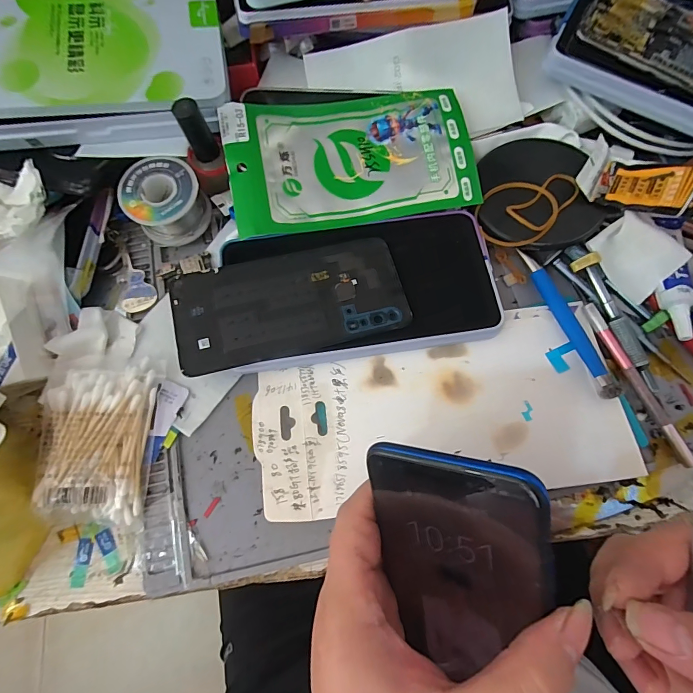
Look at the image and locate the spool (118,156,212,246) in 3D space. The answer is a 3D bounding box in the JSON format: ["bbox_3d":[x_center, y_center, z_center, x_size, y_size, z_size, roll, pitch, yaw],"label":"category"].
[{"bbox_3d":[-0.132,-0.105,0.276,0.049,0.037,0.052,0,73,0],"label":"spool"}]

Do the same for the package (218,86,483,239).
[{"bbox_3d":[0.003,-0.139,0.274,0.175,0.013,0.097,-10,83,-5],"label":"package"}]

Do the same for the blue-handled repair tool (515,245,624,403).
[{"bbox_3d":[0.150,-0.019,0.254,0.013,0.013,0.114,-18,74,-5],"label":"blue-handled repair tool"}]

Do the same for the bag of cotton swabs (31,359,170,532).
[{"bbox_3d":[-0.158,0.058,0.237,0.067,0.020,0.099,1,73,1],"label":"bag of cotton swabs"}]

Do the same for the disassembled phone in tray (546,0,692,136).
[{"bbox_3d":[0.247,-0.200,0.272,0.183,0.025,0.099,30,76,9],"label":"disassembled phone in tray"}]

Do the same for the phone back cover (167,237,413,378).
[{"bbox_3d":[-0.038,-0.031,0.256,0.154,0.004,0.072,-14,74,-8],"label":"phone back cover"}]

